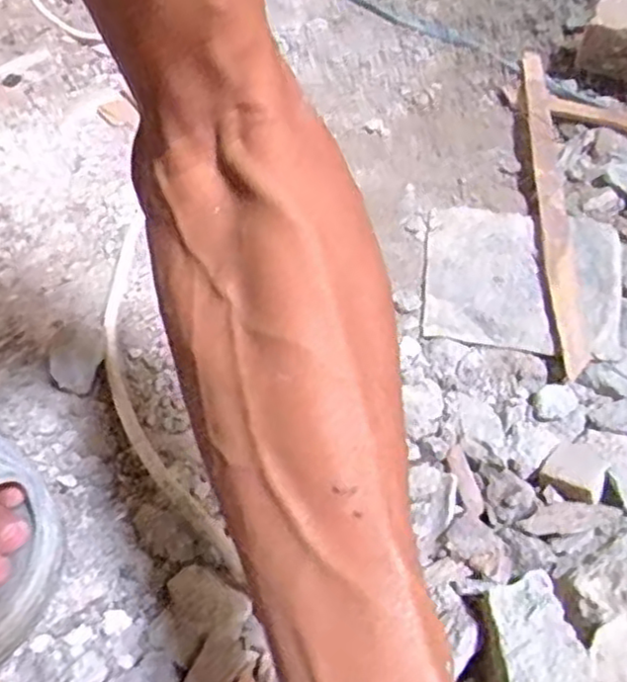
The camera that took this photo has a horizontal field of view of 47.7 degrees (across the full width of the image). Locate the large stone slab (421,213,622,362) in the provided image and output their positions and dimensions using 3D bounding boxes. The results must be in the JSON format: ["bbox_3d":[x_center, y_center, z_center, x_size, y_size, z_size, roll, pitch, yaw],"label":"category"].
[{"bbox_3d":[0.162,-0.051,0.551,0.145,0.014,0.164,7,45,12],"label":"large stone slab"}]

